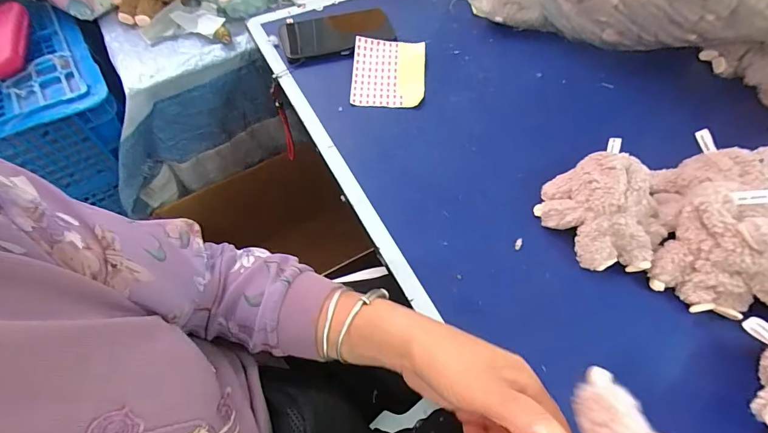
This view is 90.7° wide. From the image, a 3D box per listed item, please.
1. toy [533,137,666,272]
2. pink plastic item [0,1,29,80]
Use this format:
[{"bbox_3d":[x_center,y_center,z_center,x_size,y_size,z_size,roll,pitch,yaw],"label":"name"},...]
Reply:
[{"bbox_3d":[0.226,-0.003,0.397,0.106,0.066,0.120,-20,63,-12],"label":"toy"},{"bbox_3d":[-0.548,-0.260,0.550,0.042,0.032,0.139,-12,61,-7],"label":"pink plastic item"}]

